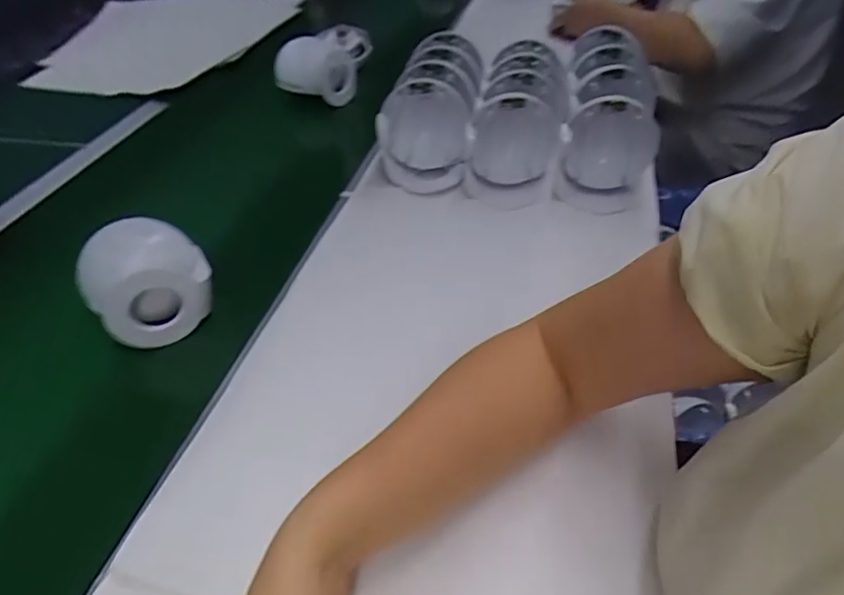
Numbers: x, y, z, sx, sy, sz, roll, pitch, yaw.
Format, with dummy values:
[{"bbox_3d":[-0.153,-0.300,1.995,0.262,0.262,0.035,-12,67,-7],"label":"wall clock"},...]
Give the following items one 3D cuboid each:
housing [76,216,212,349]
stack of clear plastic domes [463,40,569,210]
[{"bbox_3d":[-0.263,-0.016,0.519,0.107,0.086,0.089,-28,49,-24],"label":"housing"},{"bbox_3d":[0.123,-0.220,0.700,0.112,0.142,0.191,6,44,10],"label":"stack of clear plastic domes"}]

